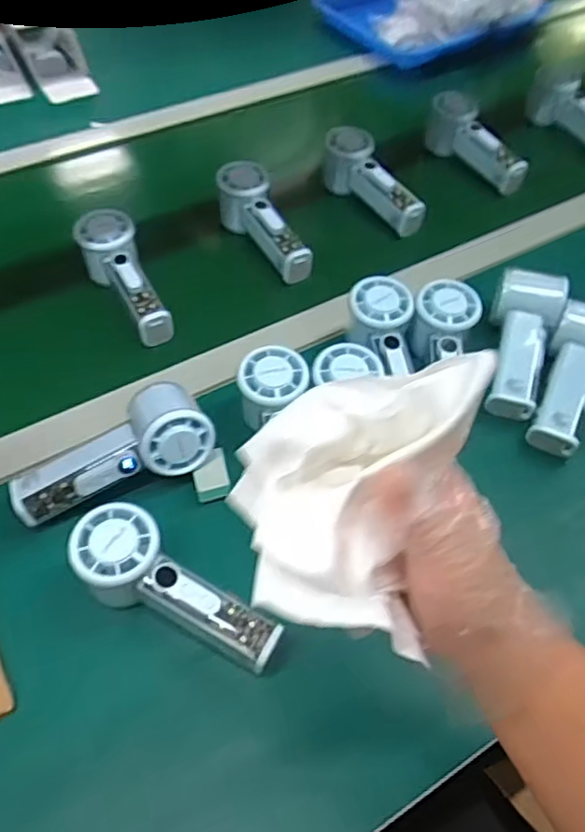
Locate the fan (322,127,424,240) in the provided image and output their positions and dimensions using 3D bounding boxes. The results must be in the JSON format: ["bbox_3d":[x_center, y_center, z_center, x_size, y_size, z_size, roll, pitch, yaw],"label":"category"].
[{"bbox_3d":[0.091,-0.265,0.719,0.047,0.062,0.156,-25,57,-18],"label":"fan"}]

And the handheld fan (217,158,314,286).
[{"bbox_3d":[-0.030,-0.207,0.676,0.059,0.050,0.159,-27,72,-19],"label":"handheld fan"}]

